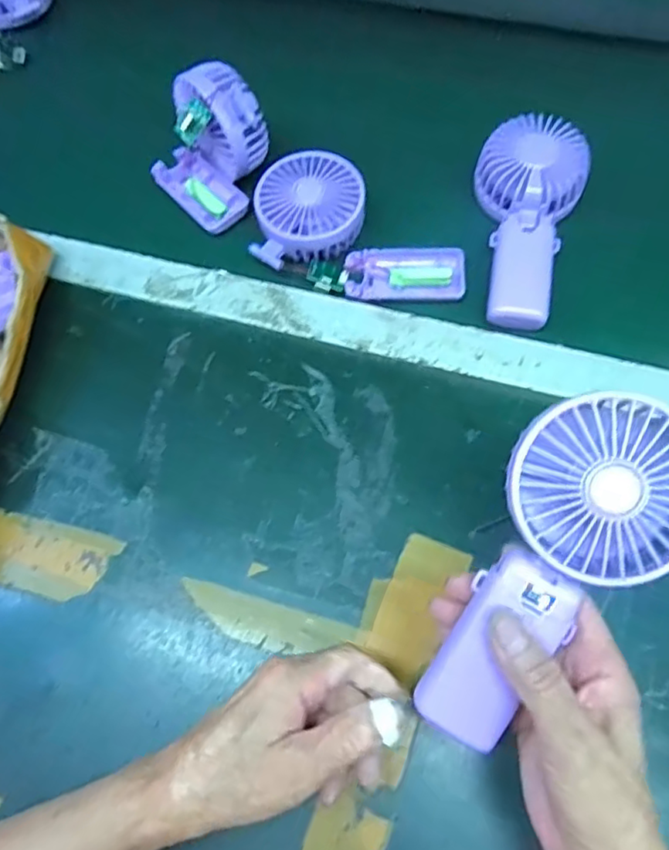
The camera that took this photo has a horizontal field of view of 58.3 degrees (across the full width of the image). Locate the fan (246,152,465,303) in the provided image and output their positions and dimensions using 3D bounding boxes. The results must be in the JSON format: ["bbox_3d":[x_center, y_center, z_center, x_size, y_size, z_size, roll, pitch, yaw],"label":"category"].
[{"bbox_3d":[0.022,-0.156,0.483,0.174,0.035,0.101,19,69,10],"label":"fan"}]

